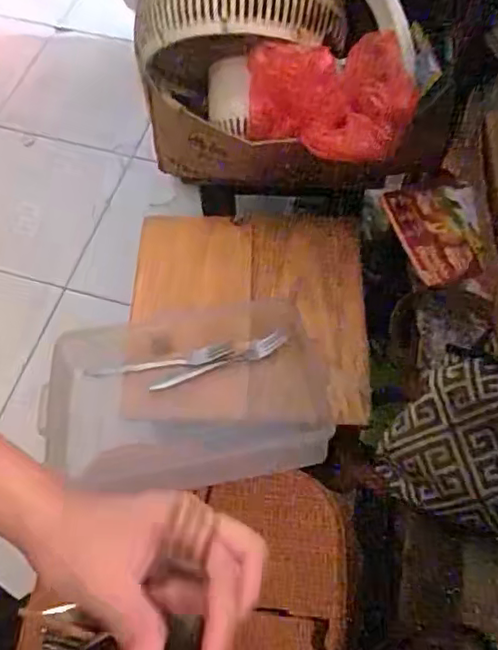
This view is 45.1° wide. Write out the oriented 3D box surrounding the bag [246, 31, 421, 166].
[{"bbox_3d":[0.086,-0.240,0.643,0.171,0.097,0.080,1,63,2],"label":"bag"}]

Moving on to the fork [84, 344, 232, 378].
[{"bbox_3d":[-0.103,0.044,0.693,0.167,0.010,0.019,-8,63,-3],"label":"fork"}]

